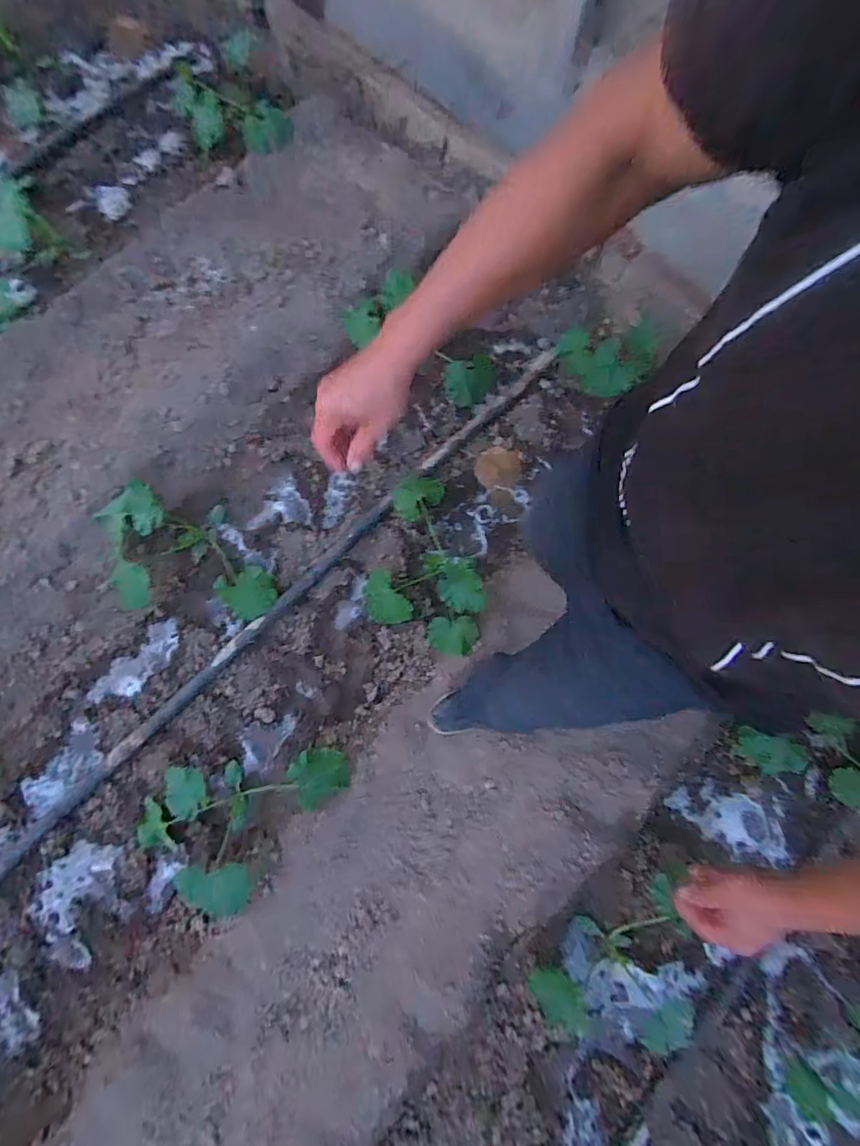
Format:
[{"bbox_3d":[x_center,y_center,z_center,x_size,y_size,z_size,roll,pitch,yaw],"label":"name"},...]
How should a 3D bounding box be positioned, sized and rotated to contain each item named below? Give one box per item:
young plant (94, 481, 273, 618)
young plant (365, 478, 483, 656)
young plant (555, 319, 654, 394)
[{"bbox_3d":[-0.665,-0.064,1.289,0.468,0.178,0.308,5,77,0],"label":"young plant"},{"bbox_3d":[-0.012,-0.047,1.318,0.308,0.159,0.509,6,77,-2],"label":"young plant"},{"bbox_3d":[0.552,-0.669,1.488,0.278,0.086,0.204,1,77,-3],"label":"young plant"}]

